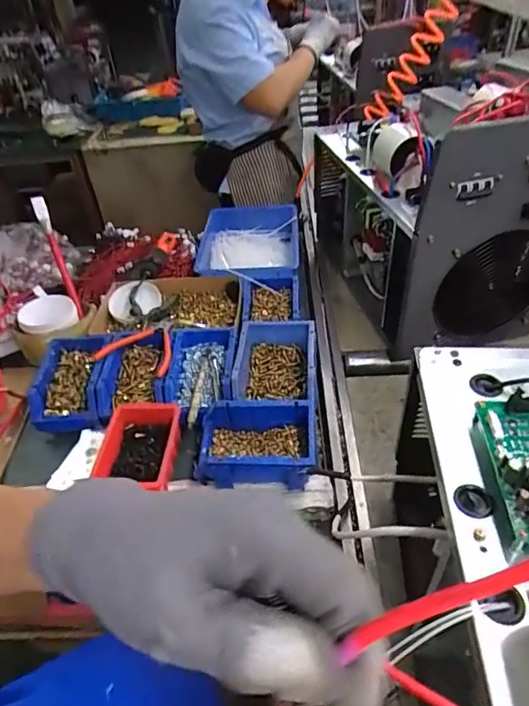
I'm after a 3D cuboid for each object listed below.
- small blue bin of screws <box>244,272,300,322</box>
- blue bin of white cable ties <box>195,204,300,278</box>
[{"bbox_3d":[0.013,-0.085,0.892,0.101,0.050,0.147,-2,42,4],"label":"small blue bin of screws"},{"bbox_3d":[-0.038,-0.226,1.072,0.223,0.080,0.319,-1,42,5],"label":"blue bin of white cable ties"}]

